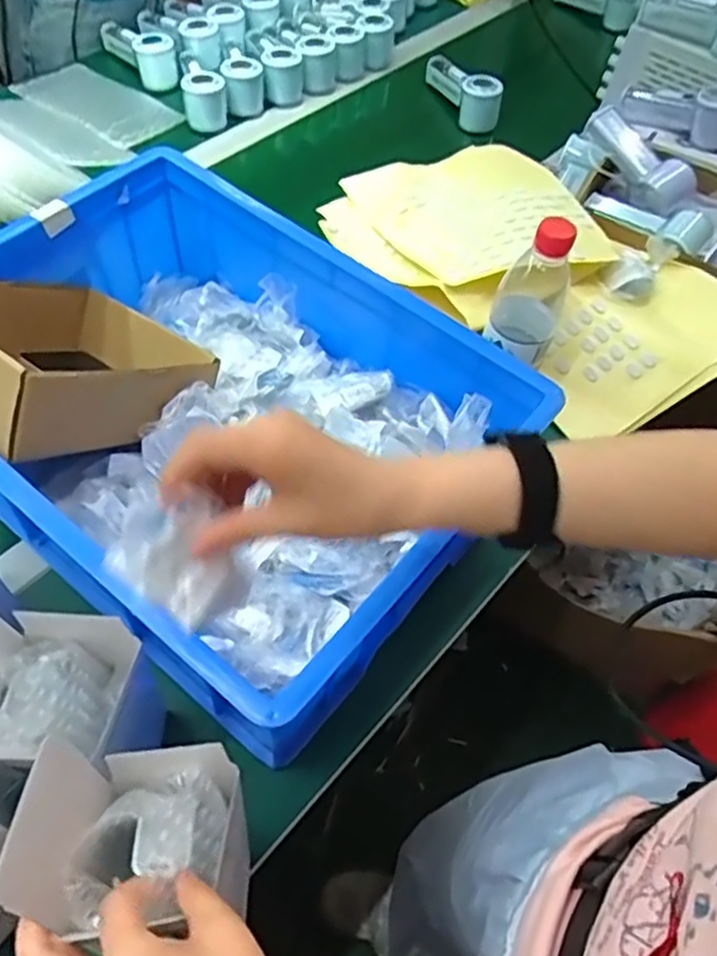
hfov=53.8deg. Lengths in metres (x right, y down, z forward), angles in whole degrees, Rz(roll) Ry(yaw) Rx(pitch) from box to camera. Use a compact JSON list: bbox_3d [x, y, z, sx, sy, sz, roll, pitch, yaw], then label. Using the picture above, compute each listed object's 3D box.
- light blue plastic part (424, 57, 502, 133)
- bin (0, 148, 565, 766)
[{"bbox_3d":[0.153,-0.587,1.057,0.056,0.060,0.155,-19,62,-15],"label":"light blue plastic part"},{"bbox_3d":[-0.128,-0.061,0.599,0.462,0.147,0.339,36,63,16],"label":"bin"}]

